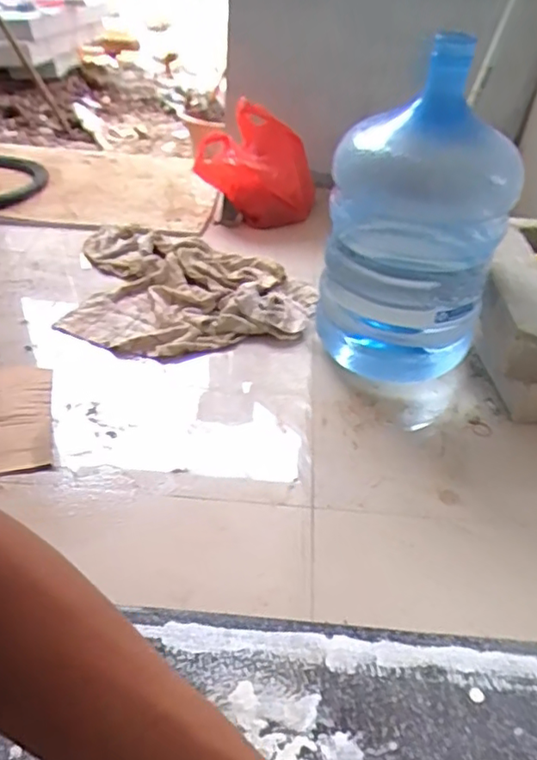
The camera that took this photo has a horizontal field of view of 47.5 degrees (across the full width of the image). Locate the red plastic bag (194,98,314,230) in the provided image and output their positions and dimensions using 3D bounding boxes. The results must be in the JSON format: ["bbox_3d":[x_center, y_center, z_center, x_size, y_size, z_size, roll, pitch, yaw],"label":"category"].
[{"bbox_3d":[-0.031,-0.494,1.433,0.274,0.238,0.145,1,40,-4],"label":"red plastic bag"}]

